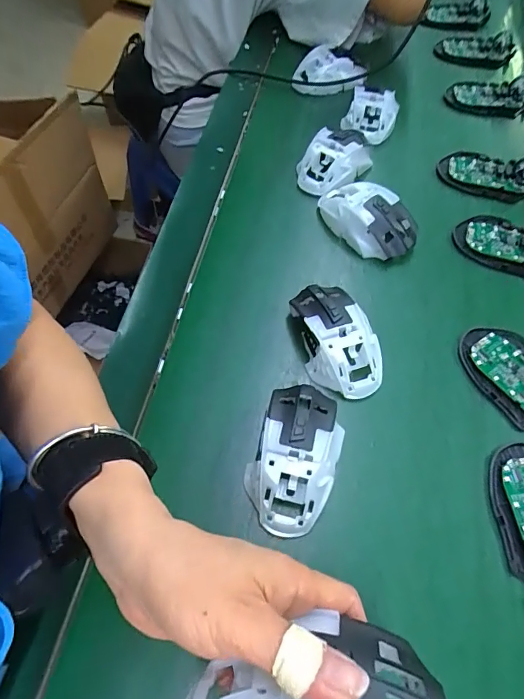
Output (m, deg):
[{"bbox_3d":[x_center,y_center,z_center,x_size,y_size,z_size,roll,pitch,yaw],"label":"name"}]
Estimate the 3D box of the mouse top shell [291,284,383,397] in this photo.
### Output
[{"bbox_3d":[0.067,-0.012,0.397,0.061,0.041,0.112,-13,58,-9],"label":"mouse top shell"}]

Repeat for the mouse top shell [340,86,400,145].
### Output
[{"bbox_3d":[0.141,-0.306,0.564,0.061,0.040,0.073,18,58,10],"label":"mouse top shell"}]

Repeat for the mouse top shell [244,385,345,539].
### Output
[{"bbox_3d":[0.026,0.082,0.340,0.063,0.041,0.114,17,58,10],"label":"mouse top shell"}]

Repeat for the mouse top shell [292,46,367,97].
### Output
[{"bbox_3d":[0.094,-0.383,0.610,0.093,0.040,0.058,14,58,7],"label":"mouse top shell"}]

